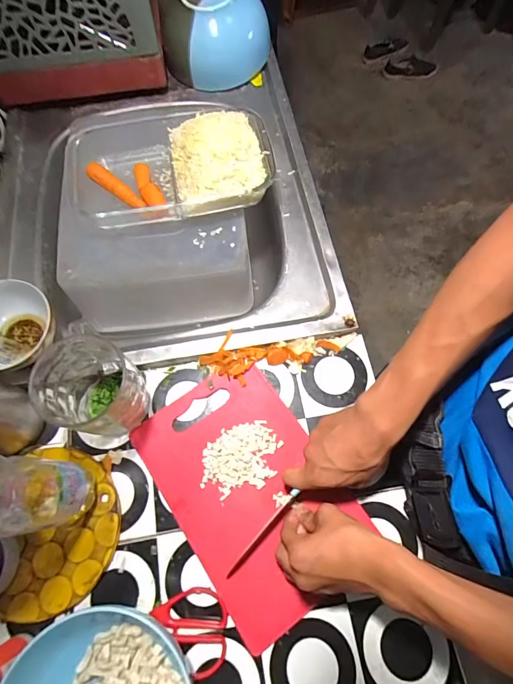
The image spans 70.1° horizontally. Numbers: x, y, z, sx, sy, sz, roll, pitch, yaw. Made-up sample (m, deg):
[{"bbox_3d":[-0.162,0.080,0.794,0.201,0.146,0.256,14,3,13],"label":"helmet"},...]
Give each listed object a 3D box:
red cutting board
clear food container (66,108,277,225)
[{"bbox_3d":[-0.006,0.165,0.428,0.176,0.014,0.266,-34,74,-11],"label":"red cutting board"},{"bbox_3d":[-0.117,-0.247,0.505,0.268,0.084,0.156,-15,71,-5],"label":"clear food container"}]

